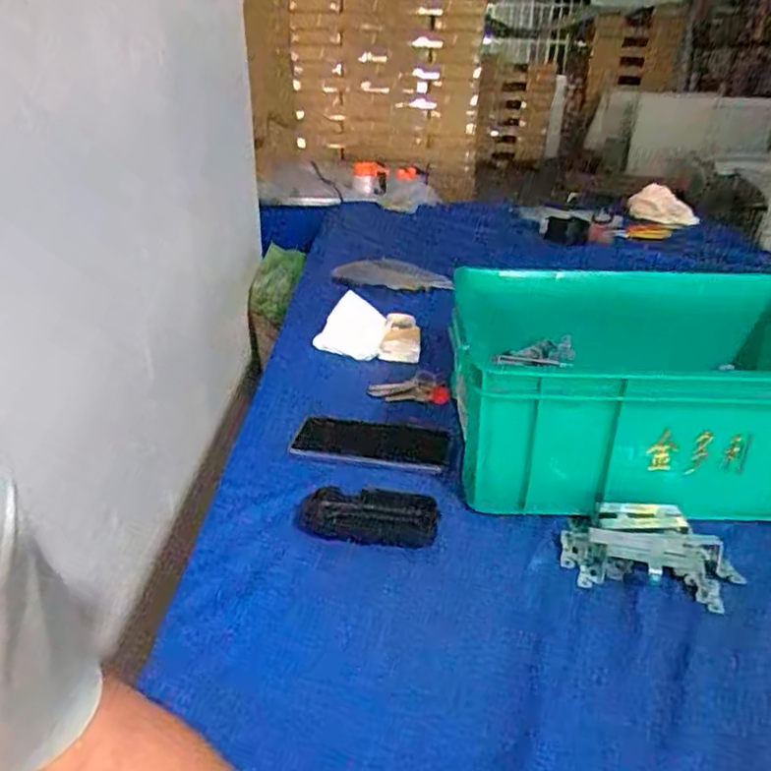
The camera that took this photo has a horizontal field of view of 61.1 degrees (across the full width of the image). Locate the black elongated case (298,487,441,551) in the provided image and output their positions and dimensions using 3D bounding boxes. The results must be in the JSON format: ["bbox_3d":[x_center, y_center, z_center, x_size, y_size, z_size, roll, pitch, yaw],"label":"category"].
[{"bbox_3d":[-0.014,0.112,0.576,0.123,0.023,0.055,7,26,12],"label":"black elongated case"}]

